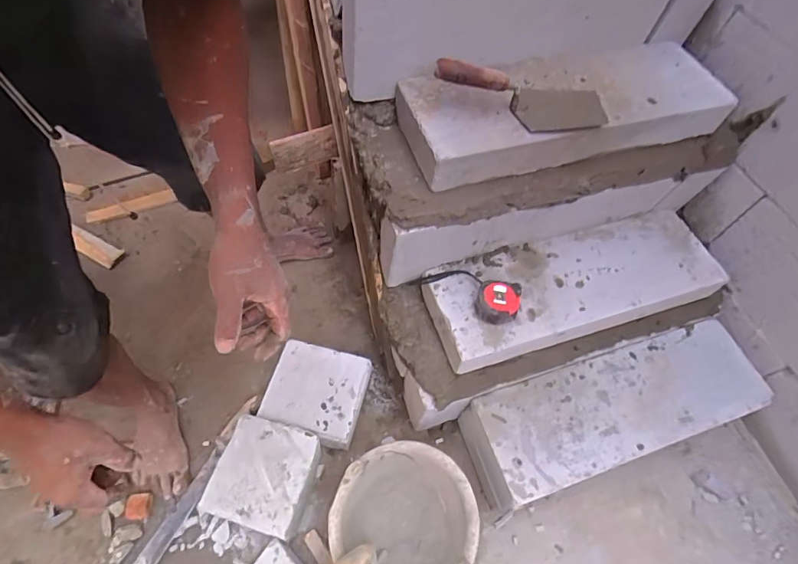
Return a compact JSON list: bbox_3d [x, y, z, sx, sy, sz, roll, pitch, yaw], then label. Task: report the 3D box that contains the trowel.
[{"bbox_3d":[0.212,-0.314,0.730,0.319,0.044,0.116,6,58,-21],"label":"trowel"}]

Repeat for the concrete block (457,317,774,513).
[{"bbox_3d":[0.466,0.267,0.930,0.638,0.140,0.212,-15,61,-14],"label":"concrete block"}]

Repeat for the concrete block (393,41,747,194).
[{"bbox_3d":[0.334,-0.340,0.826,0.672,0.094,0.210,-17,62,-15],"label":"concrete block"}]

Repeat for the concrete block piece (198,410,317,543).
[{"bbox_3d":[-0.266,0.390,0.867,0.182,0.101,0.191,16,58,4],"label":"concrete block piece"}]

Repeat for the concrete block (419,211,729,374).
[{"bbox_3d":[0.375,0.003,0.907,0.635,0.089,0.212,-15,61,-14],"label":"concrete block"}]

